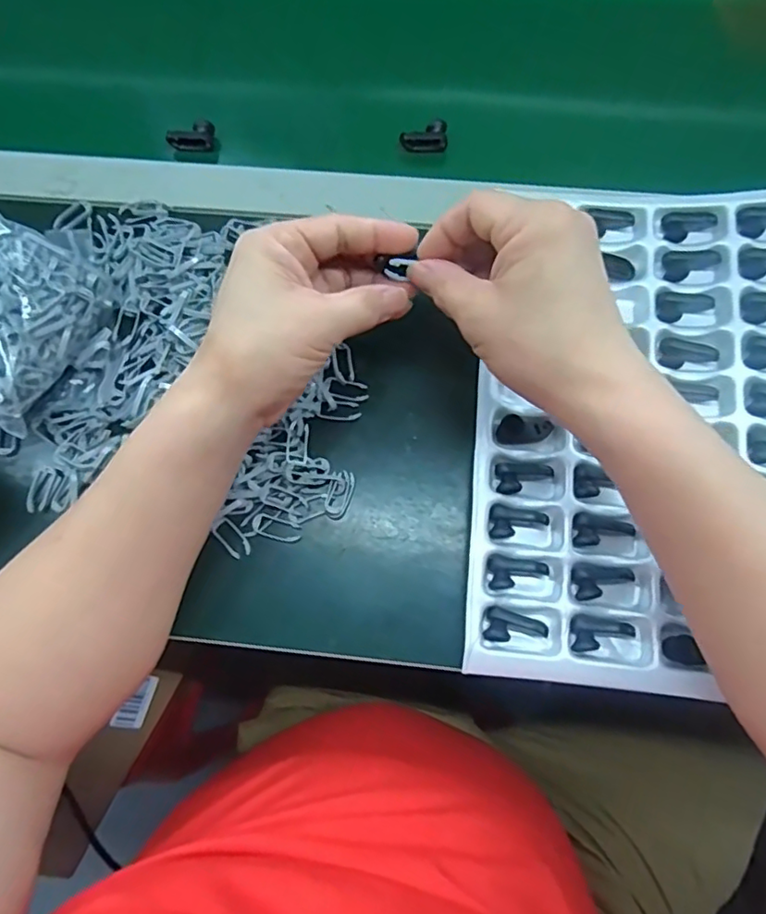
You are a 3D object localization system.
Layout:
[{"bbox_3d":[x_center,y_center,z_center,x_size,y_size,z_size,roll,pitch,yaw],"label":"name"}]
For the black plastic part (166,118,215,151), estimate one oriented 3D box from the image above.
[{"bbox_3d":[-0.149,-0.251,0.451,0.034,0.015,0.021,1,75,2],"label":"black plastic part"}]

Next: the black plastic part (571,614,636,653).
[{"bbox_3d":[0.127,0.103,0.334,0.034,0.006,0.020,3,75,2],"label":"black plastic part"}]

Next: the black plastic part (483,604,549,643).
[{"bbox_3d":[0.077,0.101,0.337,0.035,0.006,0.020,19,77,6],"label":"black plastic part"}]

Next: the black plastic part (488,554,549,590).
[{"bbox_3d":[0.081,0.070,0.349,0.035,0.010,0.020,2,75,2],"label":"black plastic part"}]

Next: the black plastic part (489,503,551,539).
[{"bbox_3d":[0.083,0.041,0.354,0.034,0.009,0.020,8,76,4],"label":"black plastic part"}]

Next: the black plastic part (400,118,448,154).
[{"bbox_3d":[0.031,-0.244,0.442,0.036,0.014,0.018,-6,75,0],"label":"black plastic part"}]

